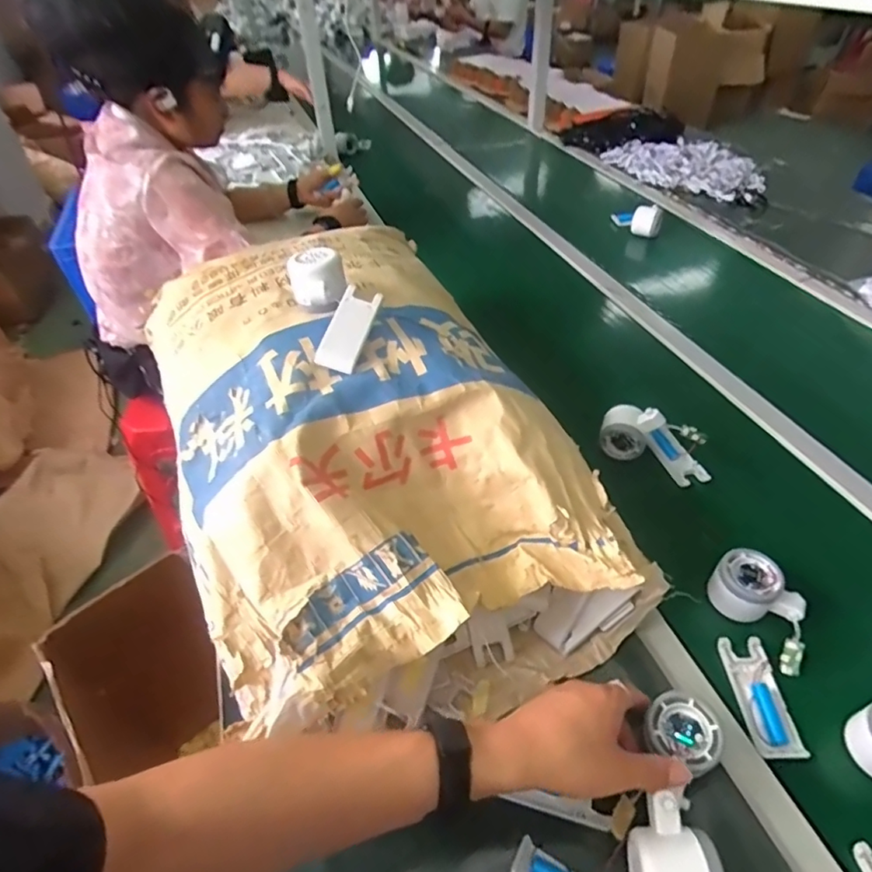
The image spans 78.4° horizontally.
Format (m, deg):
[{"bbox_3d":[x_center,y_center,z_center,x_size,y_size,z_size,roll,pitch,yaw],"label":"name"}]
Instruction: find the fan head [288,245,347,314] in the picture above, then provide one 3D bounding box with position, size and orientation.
[{"bbox_3d":[-0.128,-0.170,0.581,0.057,0.051,0.069,-13,45,-10],"label":"fan head"}]

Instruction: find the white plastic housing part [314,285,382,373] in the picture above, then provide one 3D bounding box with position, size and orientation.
[{"bbox_3d":[-0.086,-0.110,0.534,0.039,0.023,0.097,11,66,14],"label":"white plastic housing part"}]

